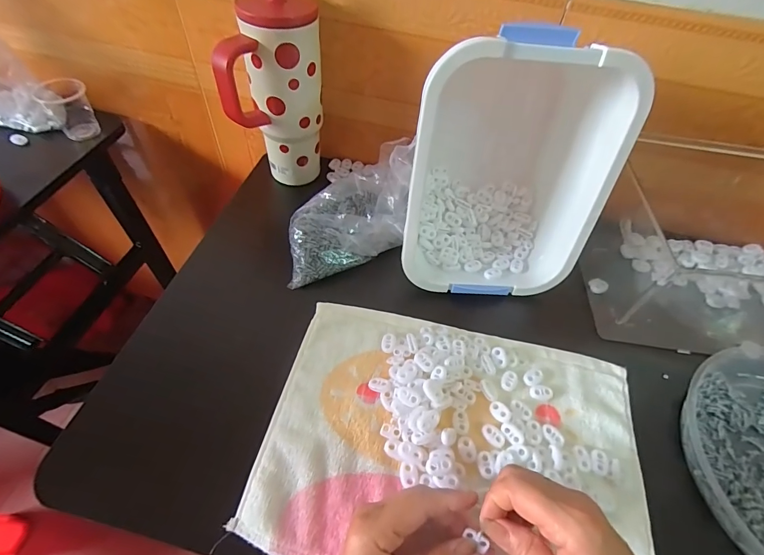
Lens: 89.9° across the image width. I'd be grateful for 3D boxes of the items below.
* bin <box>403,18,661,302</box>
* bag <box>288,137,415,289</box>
[{"bbox_3d":[0.124,-0.124,0.420,0.195,0.257,0.145,1,40,-4],"label":"bin"},{"bbox_3d":[-0.045,-0.083,0.439,0.140,0.110,0.114,-11,55,-13],"label":"bag"}]

